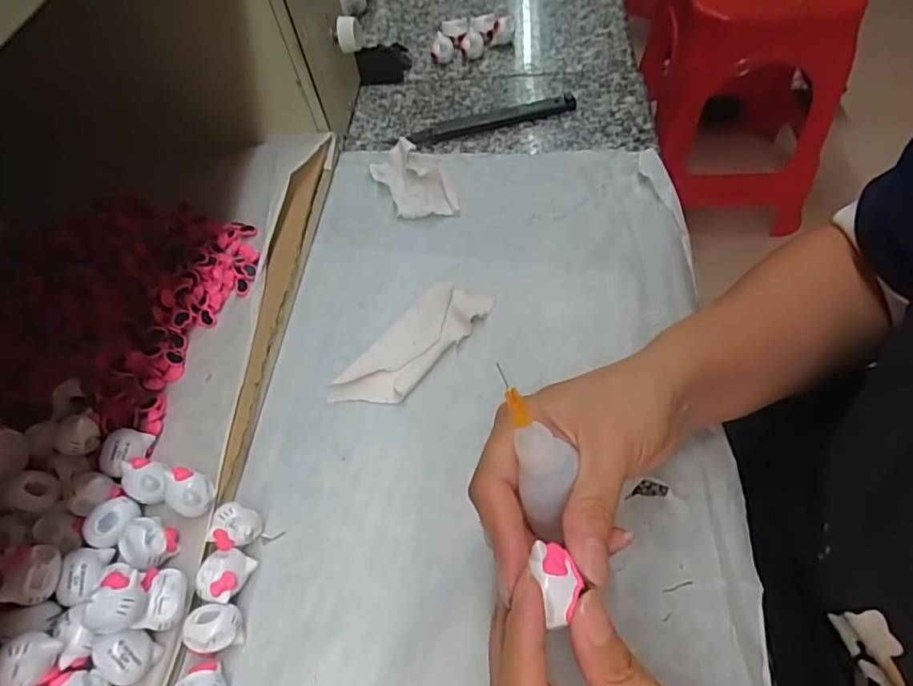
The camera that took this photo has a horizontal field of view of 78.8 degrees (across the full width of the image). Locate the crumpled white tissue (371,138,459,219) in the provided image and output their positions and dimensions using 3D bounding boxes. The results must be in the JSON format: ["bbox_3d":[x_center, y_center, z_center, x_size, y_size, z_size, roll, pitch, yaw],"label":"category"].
[{"bbox_3d":[-0.030,-0.125,0.422,0.049,0.018,0.081,-27,58,-11],"label":"crumpled white tissue"}]

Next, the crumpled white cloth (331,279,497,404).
[{"bbox_3d":[-0.027,0.001,0.344,0.041,0.008,0.109,32,66,24],"label":"crumpled white cloth"}]

